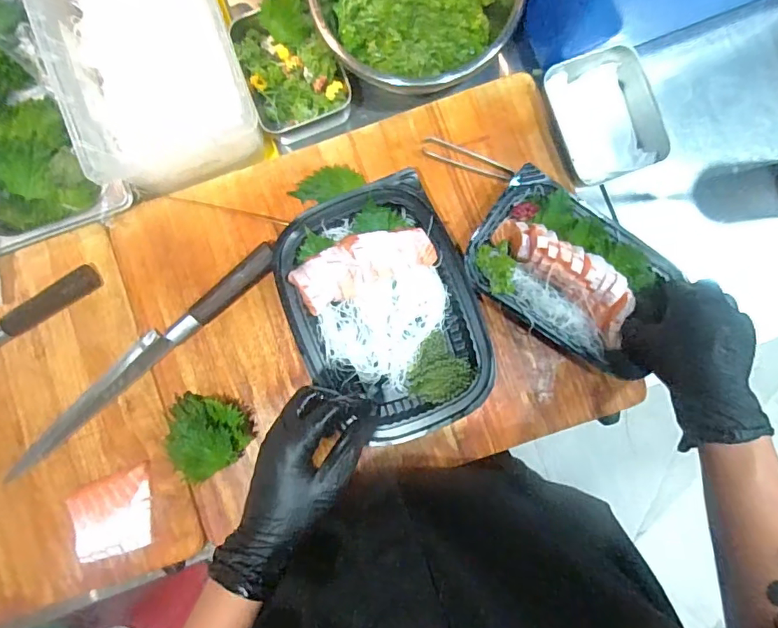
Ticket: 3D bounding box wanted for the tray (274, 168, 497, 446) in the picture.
[{"bbox_3d":[-0.005,0.000,0.496,0.178,0.031,0.247,-21,89,2],"label":"tray"}]

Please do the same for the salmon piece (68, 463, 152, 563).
[{"bbox_3d":[-0.291,0.214,0.513,0.087,0.010,0.079,-16,89,2],"label":"salmon piece"}]

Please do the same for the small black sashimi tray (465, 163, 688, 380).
[{"bbox_3d":[0.182,-0.040,0.489,0.200,0.029,0.129,35,91,2],"label":"small black sashimi tray"}]

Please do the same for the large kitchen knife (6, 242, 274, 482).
[{"bbox_3d":[-0.267,0.049,0.512,0.366,0.022,0.033,-39,88,2],"label":"large kitchen knife"}]

